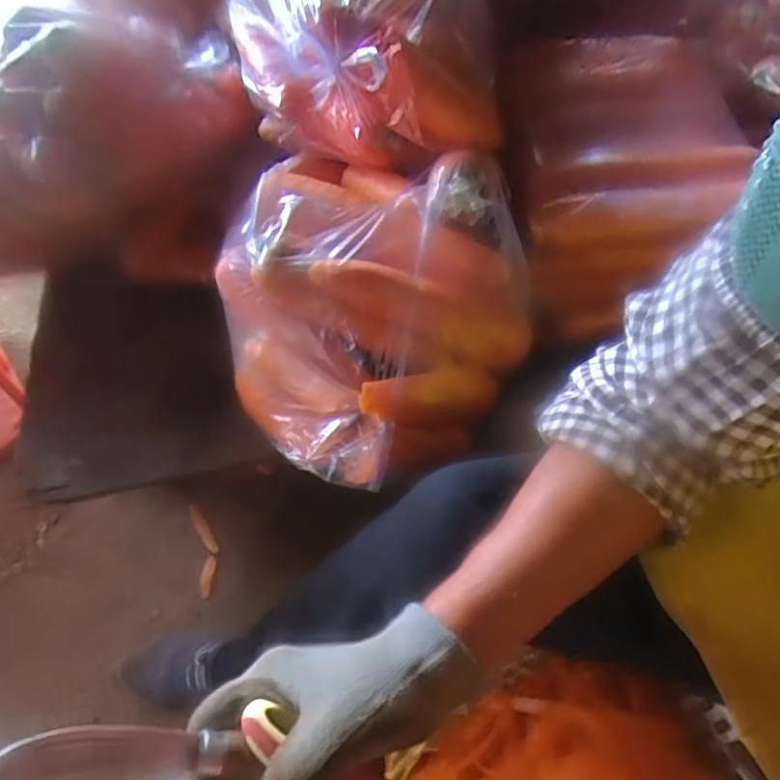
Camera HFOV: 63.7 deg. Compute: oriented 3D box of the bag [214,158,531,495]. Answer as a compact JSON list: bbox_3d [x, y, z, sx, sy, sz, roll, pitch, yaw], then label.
[{"bbox_3d":[-0.027,-0.077,0.582,0.255,0.193,0.254,-35,58,-21],"label":"bag"}]

